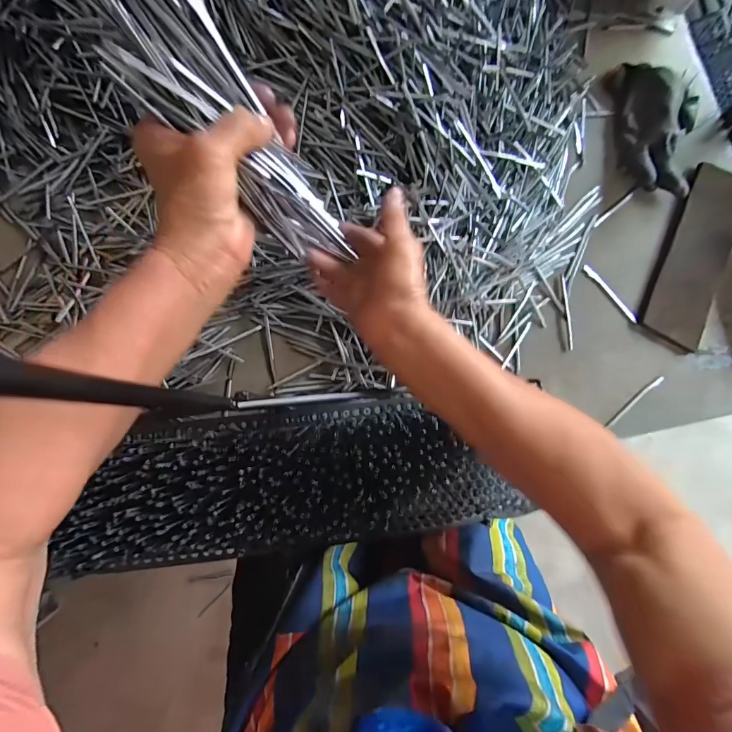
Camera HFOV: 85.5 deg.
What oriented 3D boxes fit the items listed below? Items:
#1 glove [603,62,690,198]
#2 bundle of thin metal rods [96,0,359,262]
[{"bbox_3d":[0.380,-0.327,0.542,0.066,0.045,0.210,-4,84,-3],"label":"glove"},{"bbox_3d":[-0.090,-0.159,0.254,0.068,0.038,0.227,-43,116,-6],"label":"bundle of thin metal rods"}]

